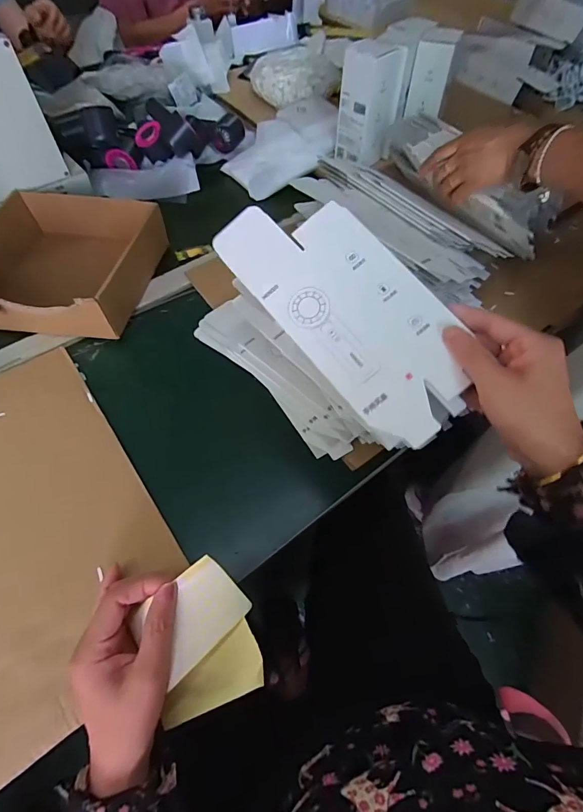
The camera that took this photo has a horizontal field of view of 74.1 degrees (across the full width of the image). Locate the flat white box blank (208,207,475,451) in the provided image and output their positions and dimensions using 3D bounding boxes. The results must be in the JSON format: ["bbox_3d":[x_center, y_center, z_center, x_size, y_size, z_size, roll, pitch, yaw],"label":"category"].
[{"bbox_3d":[0.052,-0.098,0.355,0.116,0.006,0.268,-40,78,2],"label":"flat white box blank"}]

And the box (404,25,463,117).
[{"bbox_3d":[0.244,-0.578,0.672,0.060,0.103,0.051,18,61,8],"label":"box"}]

